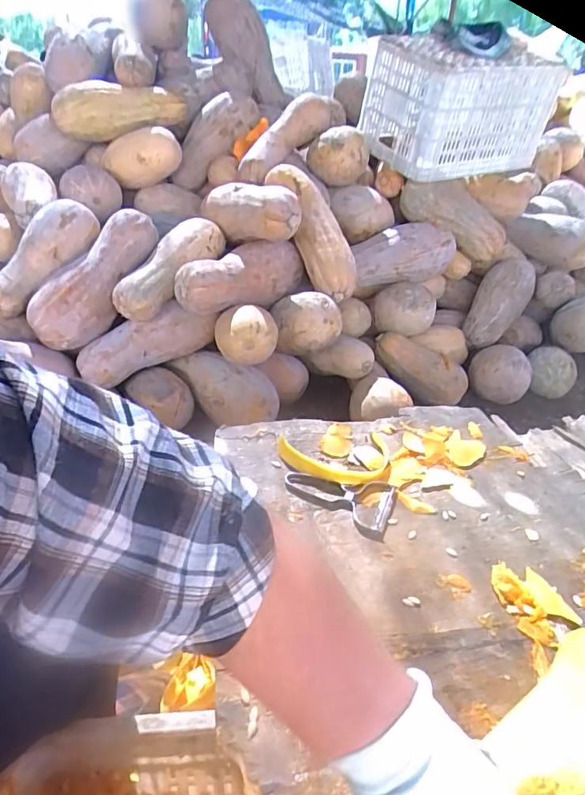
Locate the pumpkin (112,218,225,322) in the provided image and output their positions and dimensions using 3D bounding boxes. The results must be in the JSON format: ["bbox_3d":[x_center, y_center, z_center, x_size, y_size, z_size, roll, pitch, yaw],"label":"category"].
[{"bbox_3d":[-0.292,-0.321,1.221,0.111,0.099,0.356,20,58,25],"label":"pumpkin"}]

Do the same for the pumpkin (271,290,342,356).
[{"bbox_3d":[0.032,-0.183,1.285,0.185,0.149,0.144,5,31,3],"label":"pumpkin"}]

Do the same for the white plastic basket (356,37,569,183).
[{"bbox_3d":[0.538,-0.930,1.629,0.519,0.348,0.370,-15,36,-27],"label":"white plastic basket"}]

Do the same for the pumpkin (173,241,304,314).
[{"bbox_3d":[-0.127,-0.308,1.269,0.158,0.124,0.369,18,35,23],"label":"pumpkin"}]

